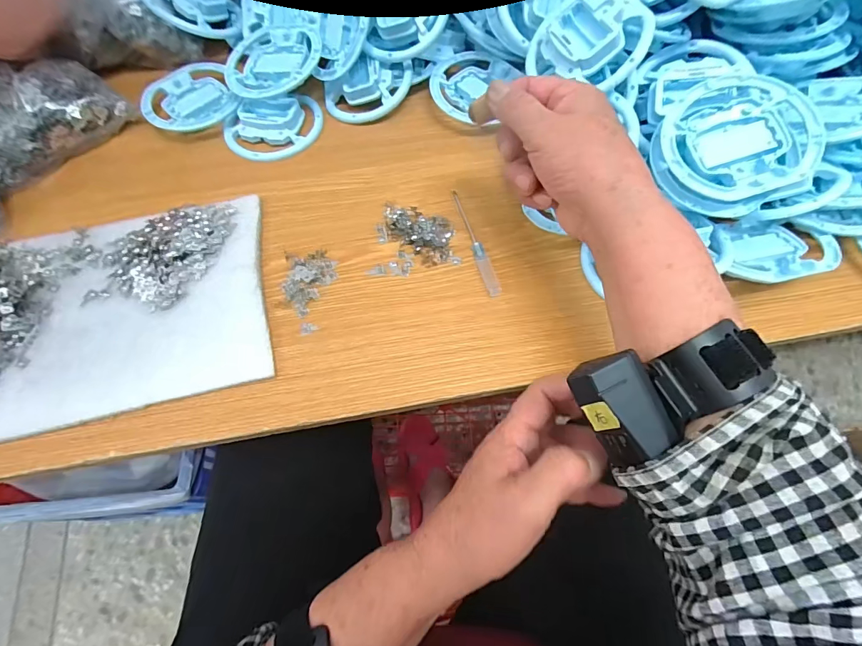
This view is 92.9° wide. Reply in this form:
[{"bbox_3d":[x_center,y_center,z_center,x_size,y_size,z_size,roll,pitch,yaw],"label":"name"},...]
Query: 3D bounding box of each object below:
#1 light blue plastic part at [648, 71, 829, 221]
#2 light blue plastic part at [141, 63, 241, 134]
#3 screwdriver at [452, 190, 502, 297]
[{"bbox_3d":[0.230,-0.138,0.317,0.104,0.026,0.099,-16,71,6],"label":"light blue plastic part"},{"bbox_3d":[-0.263,-0.246,0.441,0.091,0.022,0.089,-1,65,1],"label":"light blue plastic part"},{"bbox_3d":[0.037,-0.077,0.368,0.012,0.006,0.123,-16,66,-6],"label":"screwdriver"}]

